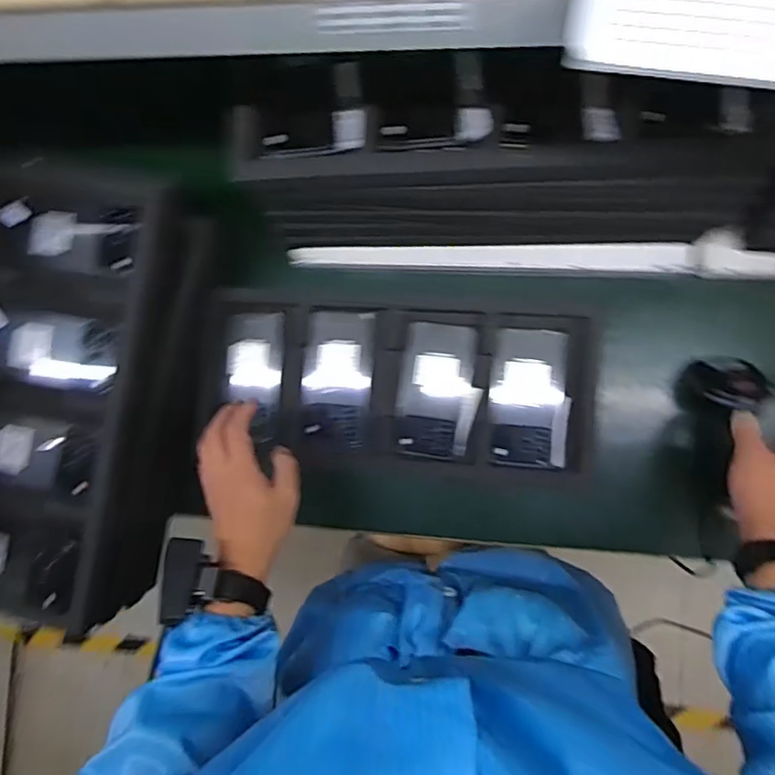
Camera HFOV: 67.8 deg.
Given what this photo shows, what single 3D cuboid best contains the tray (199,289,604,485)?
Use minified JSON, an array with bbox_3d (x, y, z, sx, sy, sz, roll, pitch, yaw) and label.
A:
[{"bbox_3d":[0.013,-0.001,0.694,0.447,0.067,0.204,5,94,7],"label":"tray"}]

